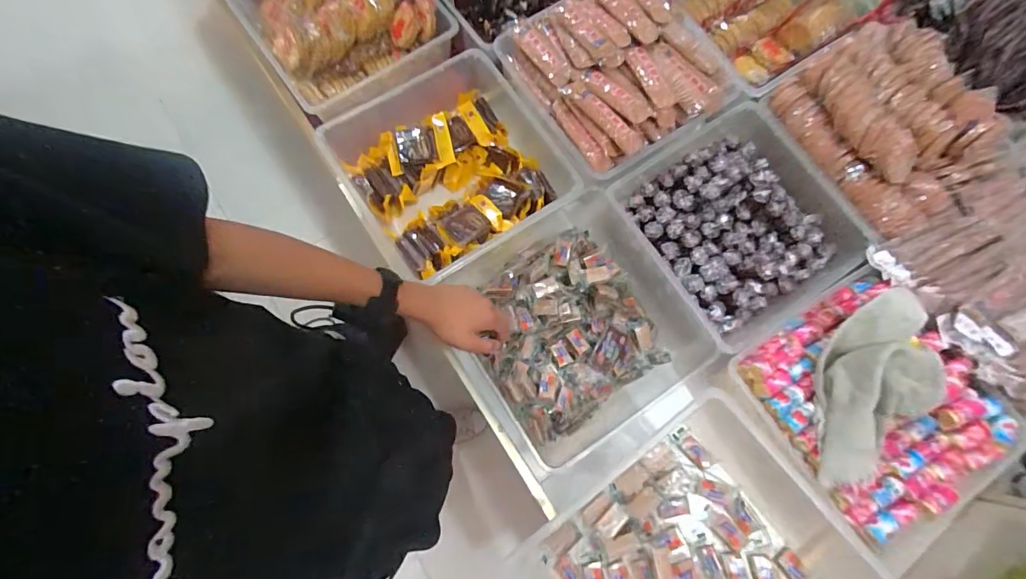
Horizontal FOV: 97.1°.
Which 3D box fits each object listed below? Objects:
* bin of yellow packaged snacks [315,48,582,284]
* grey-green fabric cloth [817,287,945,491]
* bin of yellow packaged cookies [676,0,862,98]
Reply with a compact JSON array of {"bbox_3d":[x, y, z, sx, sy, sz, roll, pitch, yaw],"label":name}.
[{"bbox_3d":[-0.088,-0.186,0.747,0.313,0.135,0.300,-33,80,-9],"label":"bin of yellow packaged snacks"},{"bbox_3d":[0.448,0.125,0.553,0.113,0.062,0.247,21,77,3],"label":"grey-green fabric cloth"},{"bbox_3d":[0.413,-0.490,0.783,0.275,0.113,0.290,-31,79,-9],"label":"bin of yellow packaged cookies"}]

